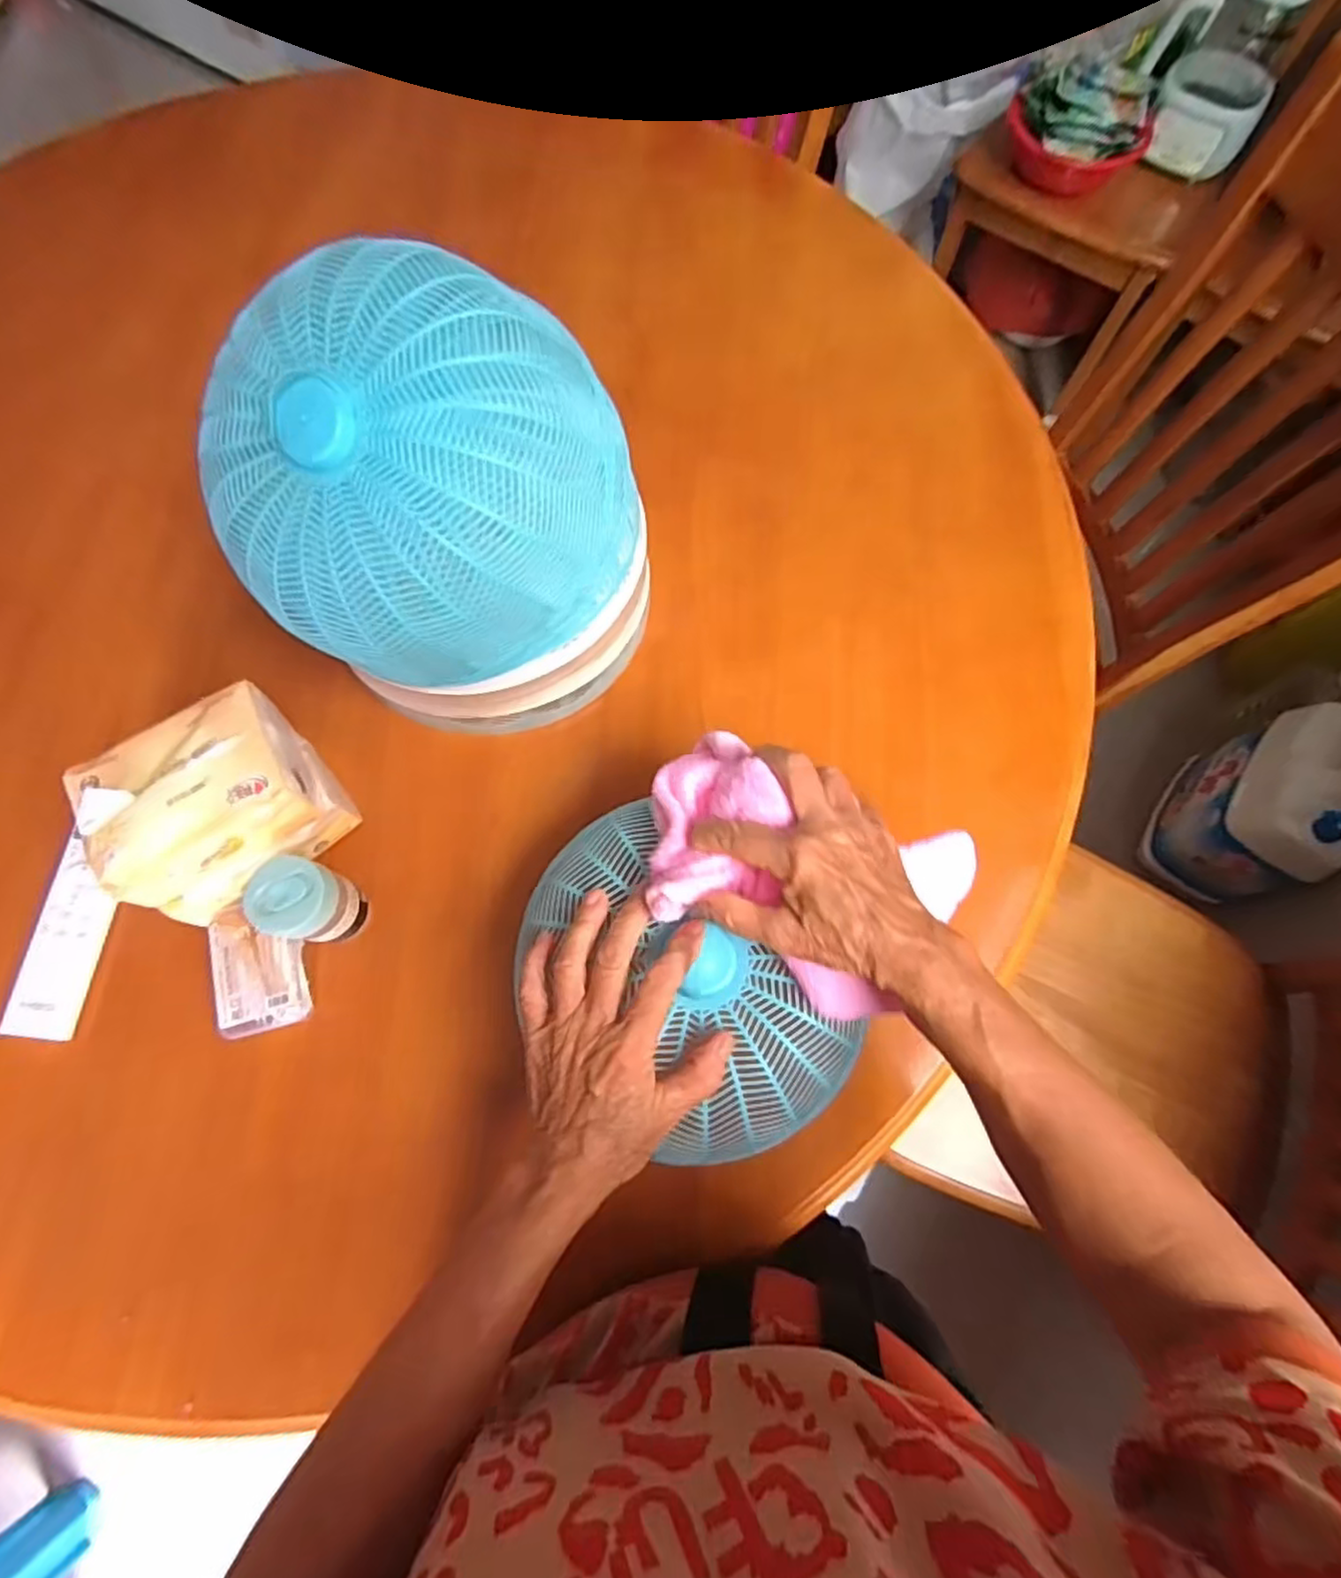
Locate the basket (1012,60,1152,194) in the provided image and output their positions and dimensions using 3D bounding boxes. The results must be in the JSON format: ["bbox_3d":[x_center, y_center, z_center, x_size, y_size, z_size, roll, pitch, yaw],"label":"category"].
[{"bbox_3d":[0.664,-1.079,1.157,0.223,0.095,0.173,31,75,9],"label":"basket"}]

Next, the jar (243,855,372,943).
[{"bbox_3d":[-0.232,0.076,0.463,0.042,0.083,0.046,0,71,0],"label":"jar"}]

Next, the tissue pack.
[{"bbox_3d":[-0.300,0.013,0.475,0.133,0.097,0.103,-37,76,-11],"label":"tissue pack"}]

